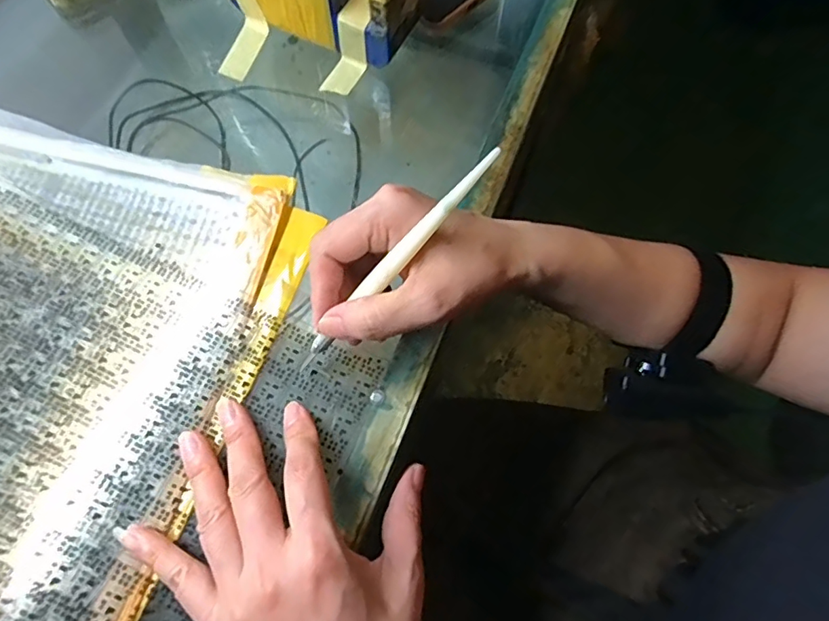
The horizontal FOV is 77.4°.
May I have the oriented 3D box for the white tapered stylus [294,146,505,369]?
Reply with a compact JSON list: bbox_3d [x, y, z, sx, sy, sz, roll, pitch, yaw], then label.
[{"bbox_3d":[-0.014,-0.018,0.253,0.152,0.012,0.010,-45,72,26],"label":"white tapered stylus"}]

